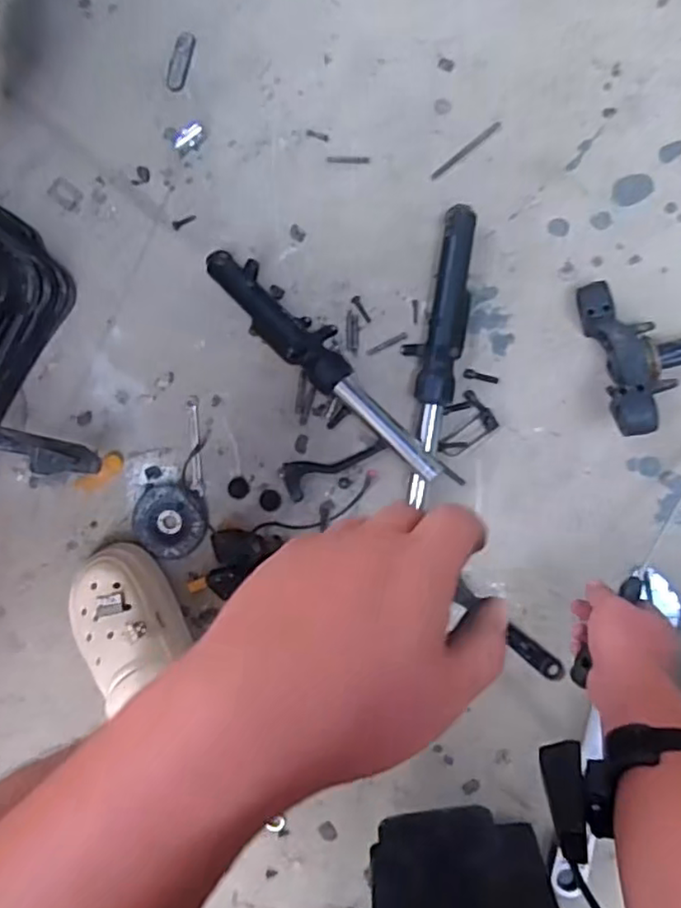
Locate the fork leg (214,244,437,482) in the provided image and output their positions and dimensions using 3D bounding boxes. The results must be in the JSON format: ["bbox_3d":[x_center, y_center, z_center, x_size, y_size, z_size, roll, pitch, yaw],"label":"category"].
[{"bbox_3d":[-0.018,-0.106,0.700,0.348,0.054,0.057,41,94,7],"label":"fork leg"}]

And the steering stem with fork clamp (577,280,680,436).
[{"bbox_3d":[0.442,-0.126,0.630,0.358,0.088,0.159,-9,87,7],"label":"steering stem with fork clamp"}]

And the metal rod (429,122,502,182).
[{"bbox_3d":[0.143,-0.346,0.720,0.093,0.004,0.009,-37,84,5],"label":"metal rod"}]

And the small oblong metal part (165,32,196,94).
[{"bbox_3d":[-0.194,-0.476,0.766,0.026,0.006,0.075,13,90,8],"label":"small oblong metal part"}]

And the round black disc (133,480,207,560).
[{"bbox_3d":[-0.201,0.079,0.742,0.086,0.010,0.082,0,89,8],"label":"round black disc"}]

